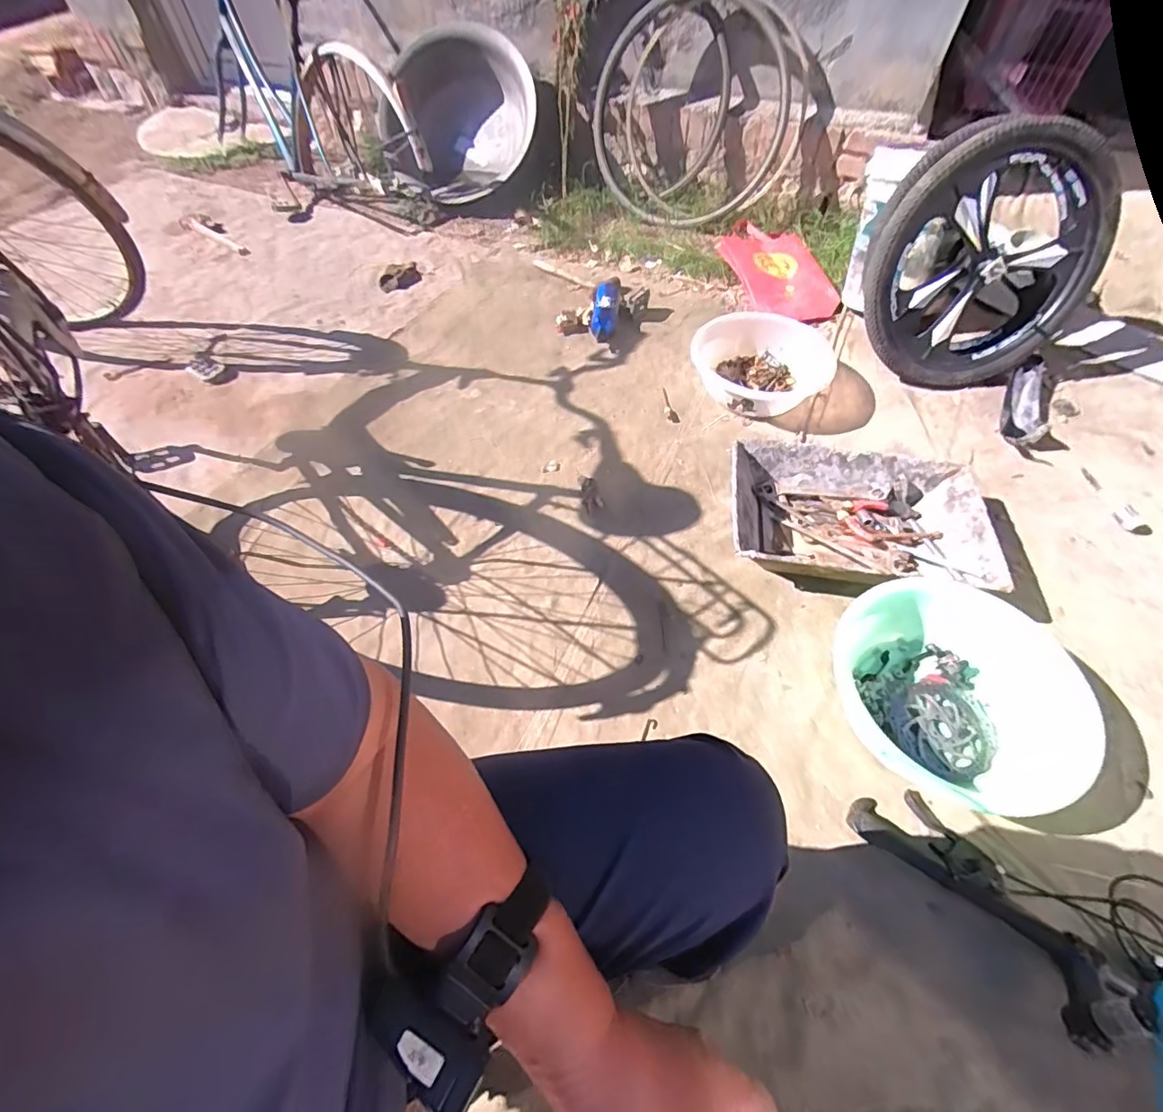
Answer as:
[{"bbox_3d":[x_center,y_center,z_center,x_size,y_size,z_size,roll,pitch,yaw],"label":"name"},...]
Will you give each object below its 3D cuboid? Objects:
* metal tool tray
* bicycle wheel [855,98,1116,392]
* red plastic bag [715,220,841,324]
[{"bbox_3d":[0.538,-0.070,1.040,0.472,0.110,0.309,5,58,7],"label":"metal tool tray"},{"bbox_3d":[0.907,-0.676,1.199,0.482,0.527,0.137,-2,41,4],"label":"bicycle wheel"},{"bbox_3d":[0.588,-0.875,1.586,0.250,0.043,0.484,-17,58,-7],"label":"red plastic bag"}]

